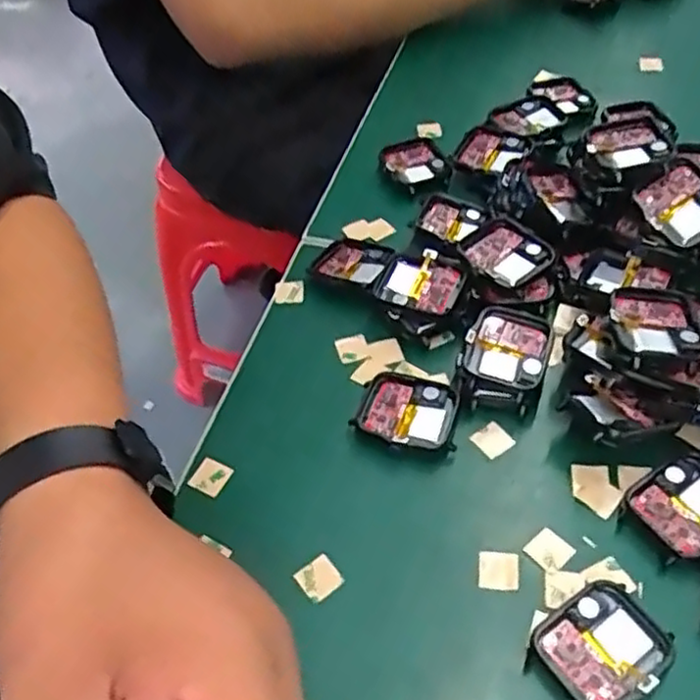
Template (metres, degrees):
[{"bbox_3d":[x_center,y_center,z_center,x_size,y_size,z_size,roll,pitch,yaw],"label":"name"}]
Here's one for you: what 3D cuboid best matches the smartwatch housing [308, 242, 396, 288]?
[{"bbox_3d":[0.001,-0.047,0.395,0.041,0.011,0.034,20,54,22],"label":"smartwatch housing"}]

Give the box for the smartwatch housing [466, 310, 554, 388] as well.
[{"bbox_3d":[0.072,0.006,0.341,0.038,0.021,0.049,14,52,17],"label":"smartwatch housing"}]

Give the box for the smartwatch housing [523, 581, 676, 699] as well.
[{"bbox_3d":[0.090,0.108,0.261,0.044,0.011,0.037,-29,52,-18],"label":"smartwatch housing"}]

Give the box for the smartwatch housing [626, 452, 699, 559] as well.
[{"bbox_3d":[0.137,0.063,0.293,0.041,0.010,0.038,-26,52,-15],"label":"smartwatch housing"}]

